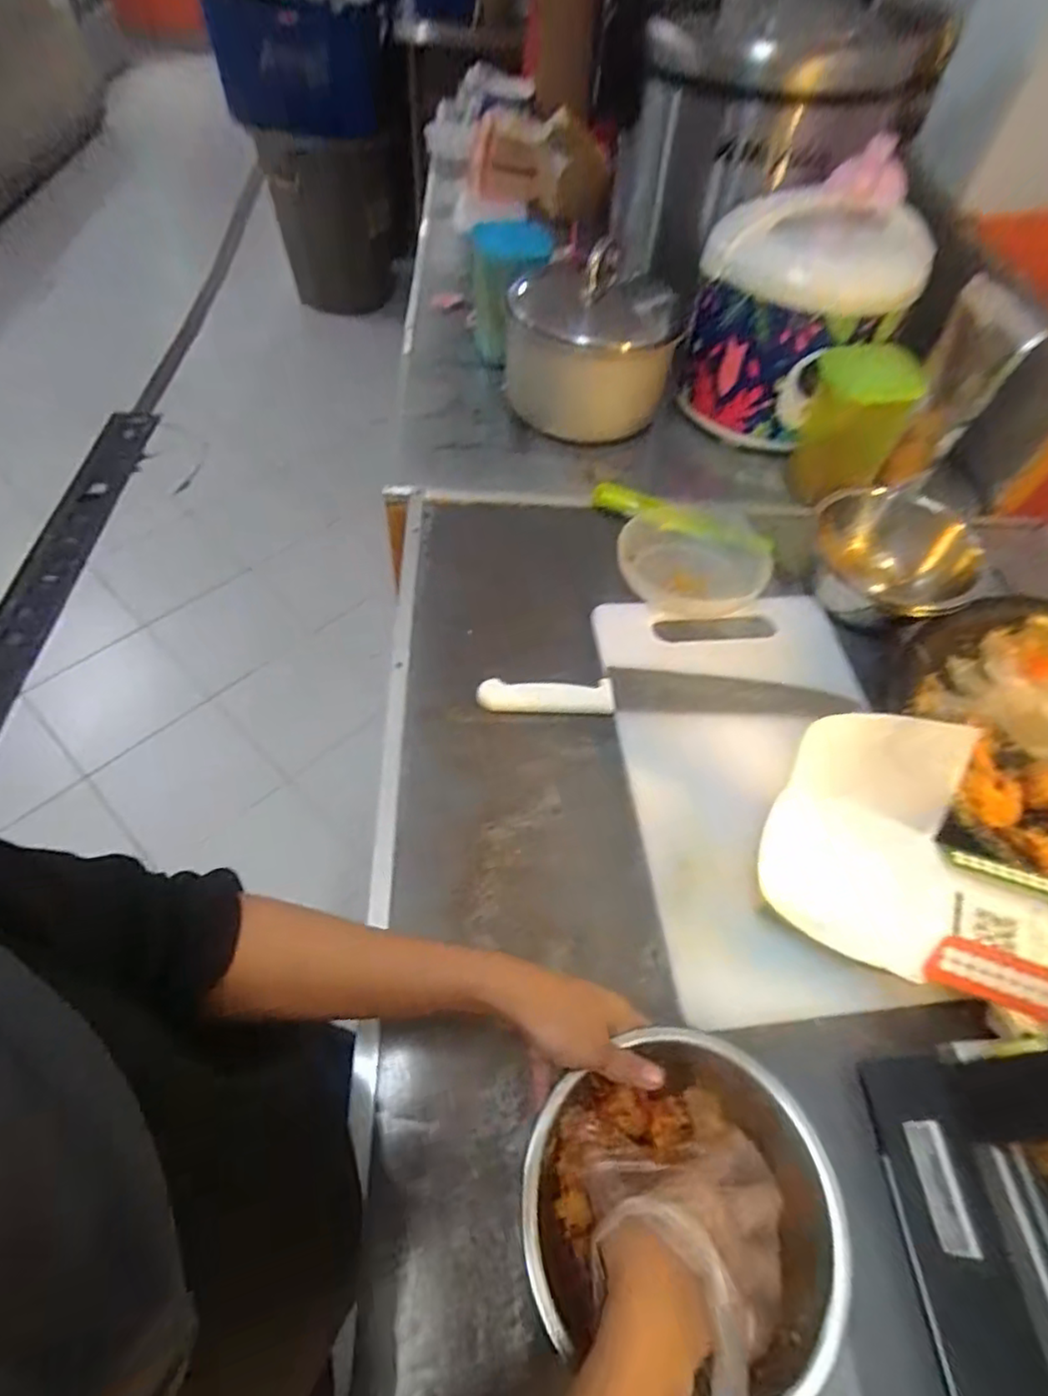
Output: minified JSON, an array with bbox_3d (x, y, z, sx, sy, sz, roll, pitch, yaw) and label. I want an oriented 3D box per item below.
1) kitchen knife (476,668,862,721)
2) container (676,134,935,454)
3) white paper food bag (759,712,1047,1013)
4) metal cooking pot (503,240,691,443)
[{"bbox_3d":[0.132,-0.007,0.610,0.341,0.014,0.053,3,56,-1],"label":"kitchen knife"},{"bbox_3d":[0.341,-0.483,0.789,0.217,0.243,0.229,27,57,13],"label":"container"},{"bbox_3d":[0.306,0.114,0.444,0.249,0.078,0.152,17,56,6],"label":"white paper food bag"},{"bbox_3d":[0.095,-0.494,0.846,0.204,0.181,0.247,10,55,2],"label":"metal cooking pot"}]

